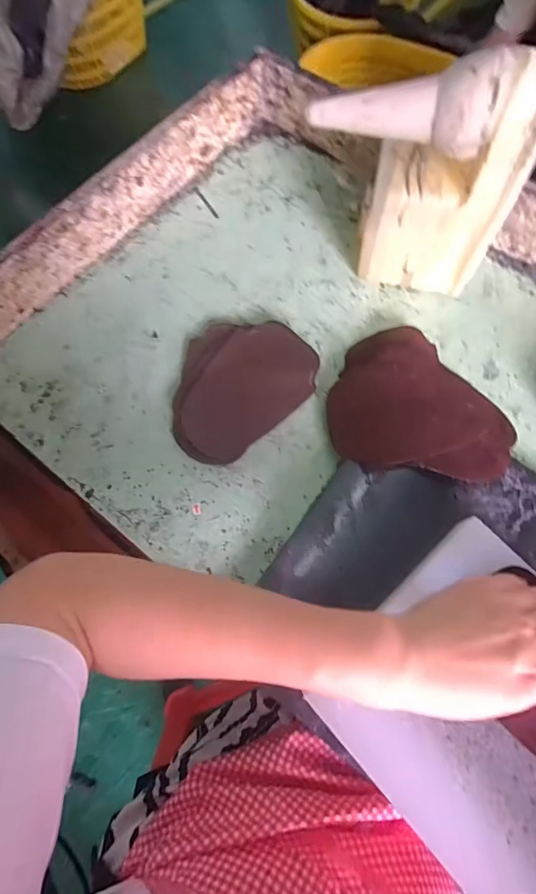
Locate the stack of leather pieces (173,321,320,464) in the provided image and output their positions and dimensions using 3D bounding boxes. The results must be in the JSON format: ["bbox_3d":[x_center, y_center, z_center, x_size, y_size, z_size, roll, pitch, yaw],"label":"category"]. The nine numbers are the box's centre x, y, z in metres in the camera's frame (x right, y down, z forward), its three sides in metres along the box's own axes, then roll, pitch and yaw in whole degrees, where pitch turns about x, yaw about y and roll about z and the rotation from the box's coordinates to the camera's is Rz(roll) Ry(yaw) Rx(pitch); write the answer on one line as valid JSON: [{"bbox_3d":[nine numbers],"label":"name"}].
[{"bbox_3d":[-0.036,-0.069,0.437,0.158,0.023,0.128,-39,75,-14],"label":"stack of leather pieces"}]

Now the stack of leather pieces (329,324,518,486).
[{"bbox_3d":[0.155,-0.047,0.421,0.179,0.039,0.164,7,70,2],"label":"stack of leather pieces"}]

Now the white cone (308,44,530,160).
[{"bbox_3d":[0.117,-0.282,0.355,0.166,0.056,0.043,10,69,21],"label":"white cone"}]

